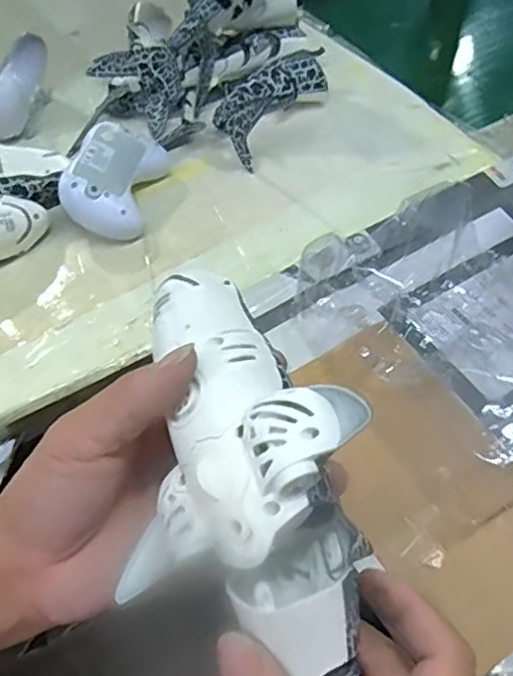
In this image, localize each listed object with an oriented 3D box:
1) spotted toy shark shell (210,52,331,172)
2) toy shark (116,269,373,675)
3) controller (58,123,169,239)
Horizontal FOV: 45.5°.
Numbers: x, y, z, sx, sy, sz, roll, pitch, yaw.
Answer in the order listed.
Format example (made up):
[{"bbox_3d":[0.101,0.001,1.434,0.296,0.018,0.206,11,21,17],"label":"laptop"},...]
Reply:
[{"bbox_3d":[0.012,-0.224,0.580,0.067,0.053,0.134,34,61,24],"label":"spotted toy shark shell"},{"bbox_3d":[-0.009,0.055,0.240,0.094,0.067,0.208,-15,69,-10],"label":"toy shark"},{"bbox_3d":[-0.121,-0.135,0.519,0.066,0.055,0.105,8,54,7],"label":"controller"}]

